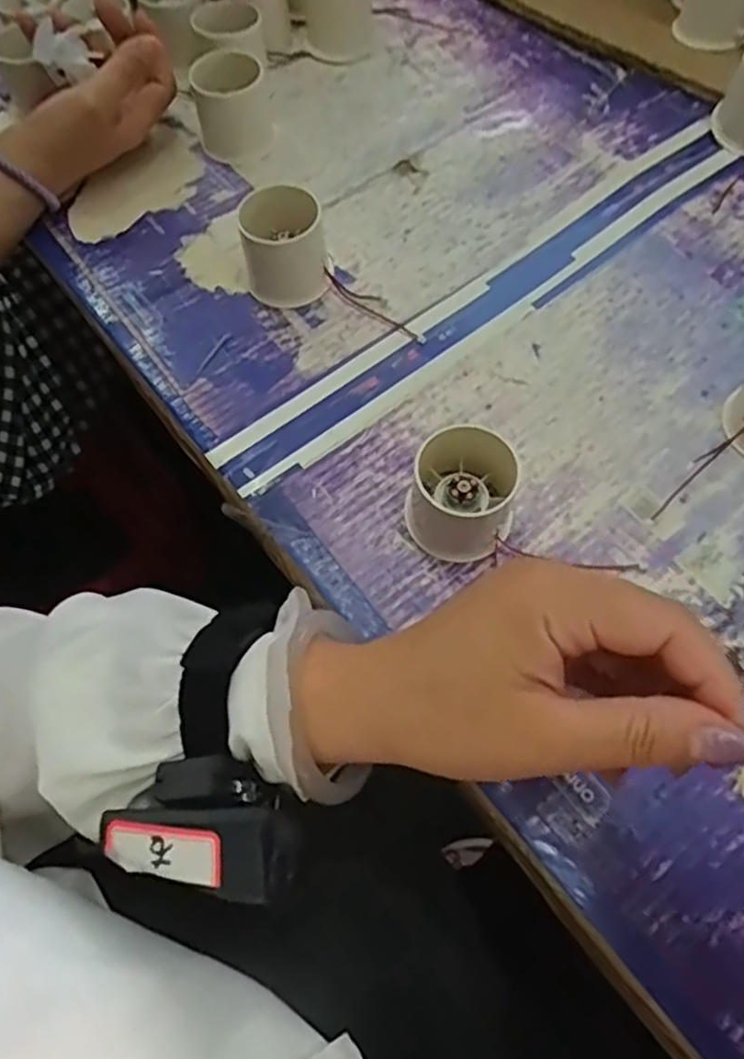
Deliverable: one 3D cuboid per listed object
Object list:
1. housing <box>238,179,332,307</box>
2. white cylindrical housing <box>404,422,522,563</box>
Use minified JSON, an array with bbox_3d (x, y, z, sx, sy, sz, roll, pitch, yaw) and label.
[{"bbox_3d":[-0.054,-0.176,0.437,0.053,0.050,0.052,-10,65,-2],"label":"housing"},{"bbox_3d":[0.045,-0.018,0.362,0.056,0.053,0.048,8,65,7],"label":"white cylindrical housing"}]

